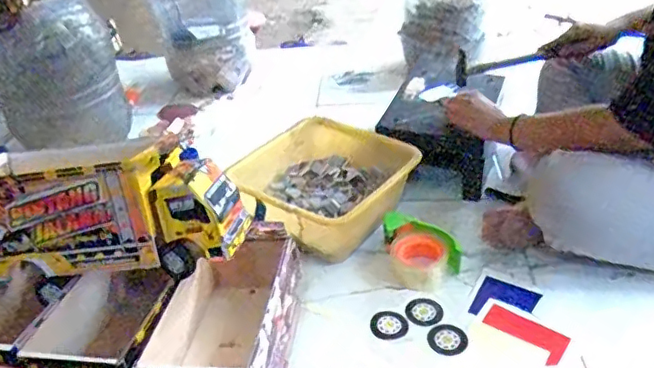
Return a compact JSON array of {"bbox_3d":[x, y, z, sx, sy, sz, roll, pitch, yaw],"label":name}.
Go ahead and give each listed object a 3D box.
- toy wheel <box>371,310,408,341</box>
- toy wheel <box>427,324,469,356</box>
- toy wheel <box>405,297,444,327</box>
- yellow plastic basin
[{"bbox_3d":[0.095,0.213,0.883,0.056,0.013,0.058,-4,36,3],"label":"toy wheel"},{"bbox_3d":[0.178,0.229,0.855,0.056,0.005,0.058,-4,36,3],"label":"toy wheel"},{"bbox_3d":[0.151,0.199,0.902,0.055,0.005,0.054,-4,36,3],"label":"toy wheel"},{"bbox_3d":[0.005,0.010,1.072,0.278,0.143,0.268,-28,42,-28],"label":"yellow plastic basin"}]

